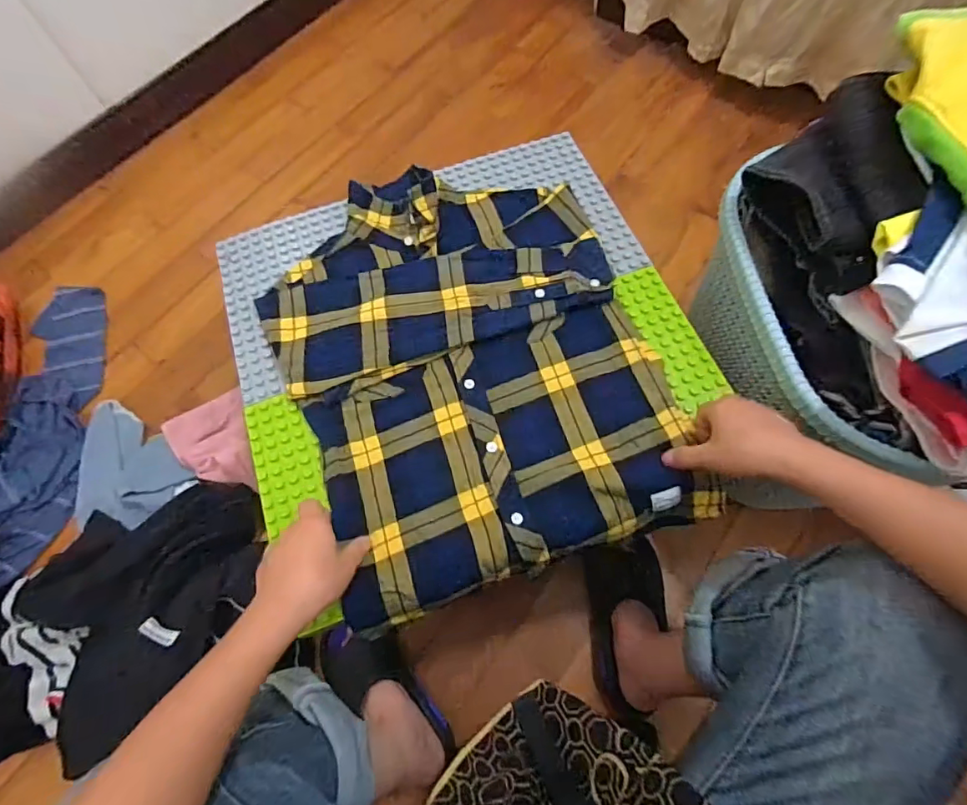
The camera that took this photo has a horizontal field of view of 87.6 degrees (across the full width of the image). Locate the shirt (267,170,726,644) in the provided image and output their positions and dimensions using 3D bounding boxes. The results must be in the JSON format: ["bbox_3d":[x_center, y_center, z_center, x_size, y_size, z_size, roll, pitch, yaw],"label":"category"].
[{"bbox_3d":[-0.023,-0.056,0.561,0.379,0.039,0.482,-21,67,-6],"label":"shirt"}]

